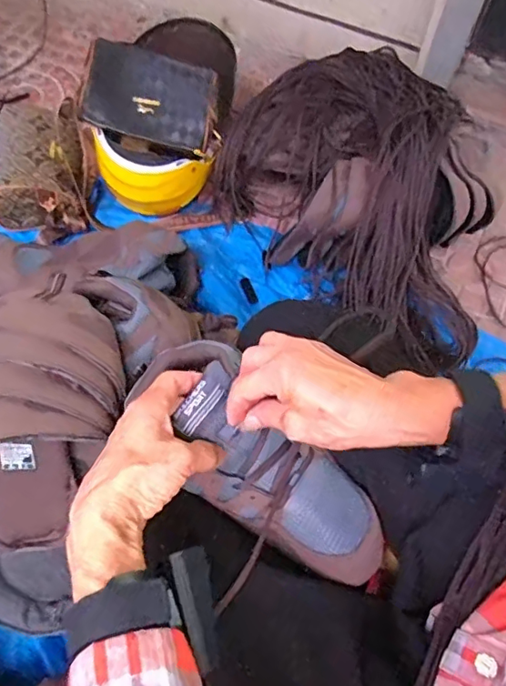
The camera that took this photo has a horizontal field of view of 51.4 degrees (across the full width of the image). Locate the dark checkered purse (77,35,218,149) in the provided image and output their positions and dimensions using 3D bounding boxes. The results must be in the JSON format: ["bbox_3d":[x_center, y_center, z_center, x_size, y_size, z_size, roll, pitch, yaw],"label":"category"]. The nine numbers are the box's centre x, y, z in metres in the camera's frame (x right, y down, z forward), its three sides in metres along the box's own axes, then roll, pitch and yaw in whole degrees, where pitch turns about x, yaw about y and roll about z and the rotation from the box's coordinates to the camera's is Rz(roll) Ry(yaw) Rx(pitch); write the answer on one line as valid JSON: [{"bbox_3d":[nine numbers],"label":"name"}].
[{"bbox_3d":[-0.172,-0.422,0.885,0.211,0.018,0.152,12,84,-12],"label":"dark checkered purse"}]

